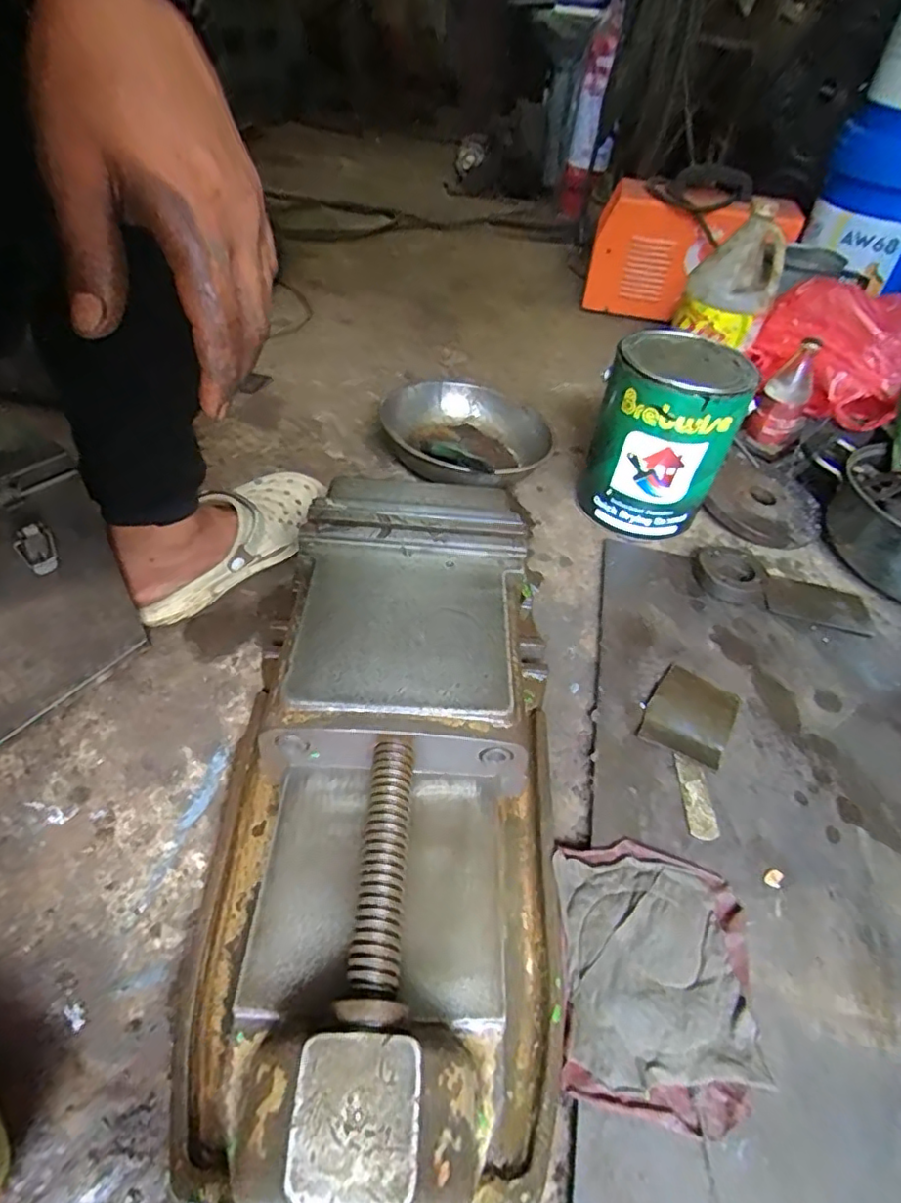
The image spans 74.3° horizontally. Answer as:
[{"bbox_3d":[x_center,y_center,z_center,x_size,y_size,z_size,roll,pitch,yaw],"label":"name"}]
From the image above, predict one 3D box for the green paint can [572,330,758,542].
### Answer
[{"bbox_3d":[0.256,-0.198,0.739,0.160,0.206,0.150,27,46,19],"label":"green paint can"}]

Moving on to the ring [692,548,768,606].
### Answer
[{"bbox_3d":[0.329,-0.031,0.704,0.082,0.021,0.088,4,43,-4],"label":"ring"}]

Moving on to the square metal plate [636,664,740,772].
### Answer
[{"bbox_3d":[0.224,0.107,0.557,0.071,0.010,0.104,28,47,20],"label":"square metal plate"}]

